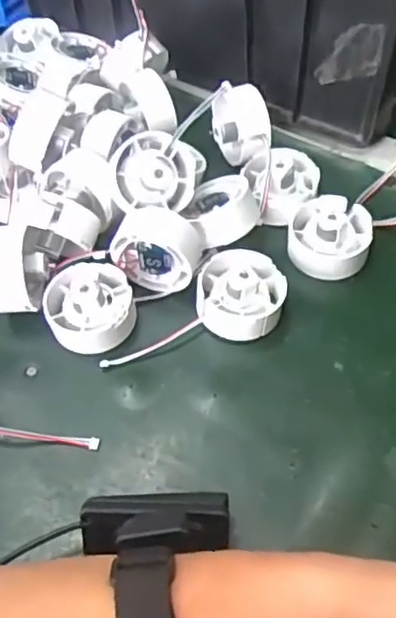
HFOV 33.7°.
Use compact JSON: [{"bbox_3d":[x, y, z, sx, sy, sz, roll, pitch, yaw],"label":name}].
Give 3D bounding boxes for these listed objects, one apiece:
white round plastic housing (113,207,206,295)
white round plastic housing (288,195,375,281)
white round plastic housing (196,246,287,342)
[{"bbox_3d":[-0.026,-0.038,0.422,0.053,0.051,0.031,13,56,13],"label":"white round plastic housing"},{"bbox_3d":[0.089,-0.049,0.443,0.054,0.031,0.059,-2,54,2],"label":"white round plastic housing"},{"bbox_3d":[0.028,-0.009,0.417,0.053,0.033,0.057,-2,54,2],"label":"white round plastic housing"}]

